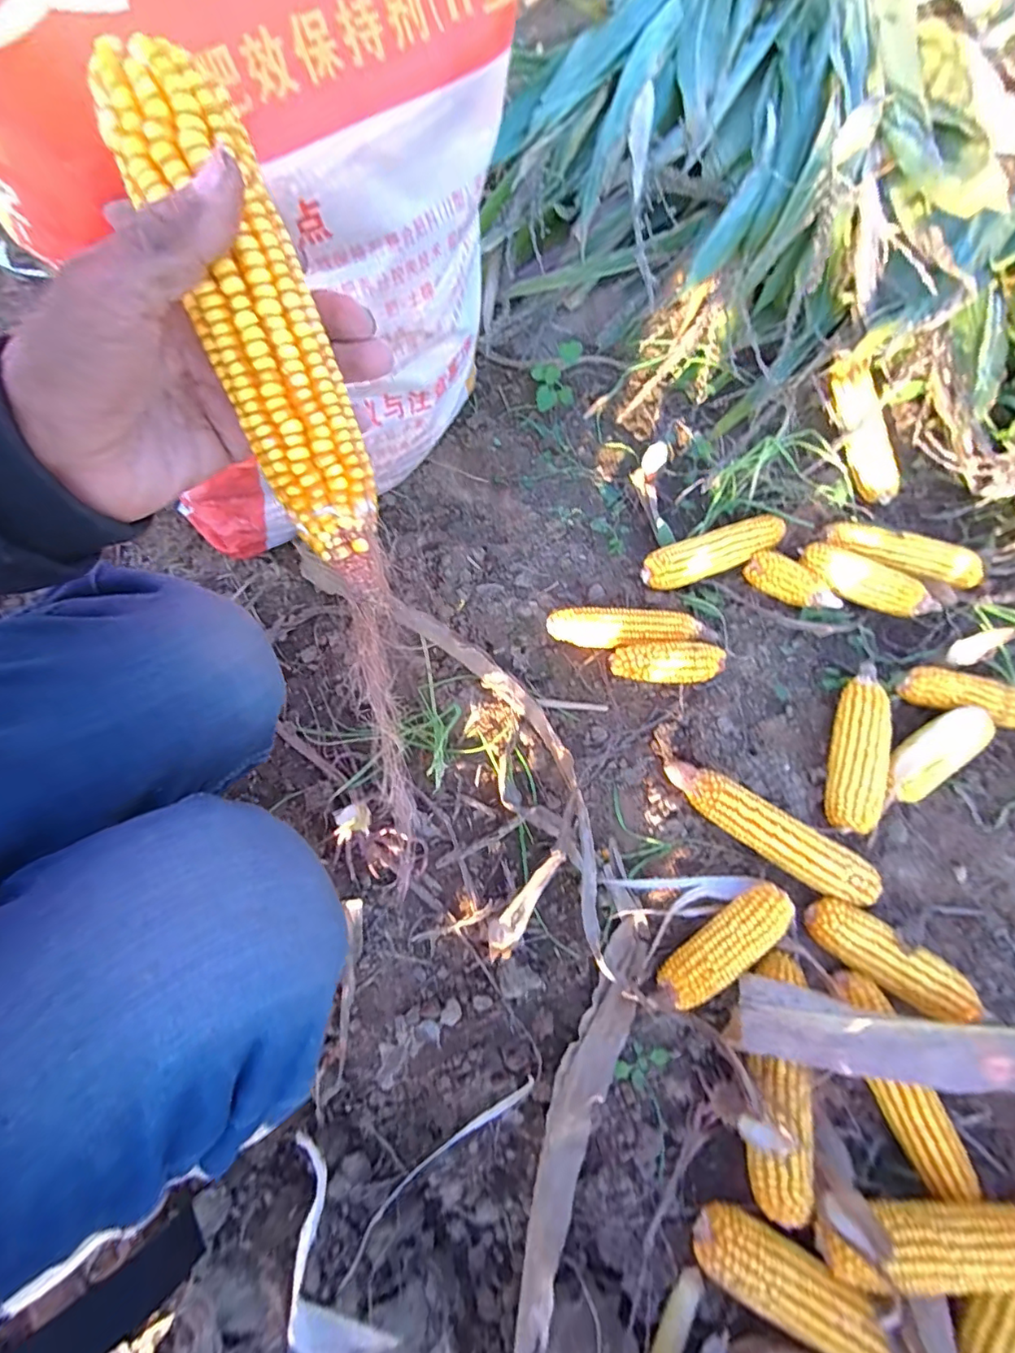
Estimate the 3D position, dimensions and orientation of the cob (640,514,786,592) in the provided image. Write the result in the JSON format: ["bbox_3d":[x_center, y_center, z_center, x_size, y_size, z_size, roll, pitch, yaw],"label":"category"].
[{"bbox_3d":[0.262,-0.159,0.667,0.210,0.047,0.050,-25,73,-9],"label":"cob"}]

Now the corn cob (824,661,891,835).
[{"bbox_3d":[0.384,0.077,0.590,0.049,0.056,0.189,17,72,5],"label":"corn cob"}]

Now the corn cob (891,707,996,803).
[{"bbox_3d":[0.472,0.085,0.590,0.155,0.045,0.054,-34,75,-12],"label":"corn cob"}]

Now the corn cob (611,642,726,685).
[{"bbox_3d":[0.183,-0.015,0.604,0.134,0.035,0.047,-3,71,-2],"label":"corn cob"}]

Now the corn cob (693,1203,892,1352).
[{"bbox_3d":[0.230,0.491,0.430,0.158,0.043,0.051,27,72,5],"label":"corn cob"}]

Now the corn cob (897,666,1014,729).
[{"bbox_3d":[0.565,0.027,0.632,0.214,0.052,0.054,12,72,3],"label":"corn cob"}]

